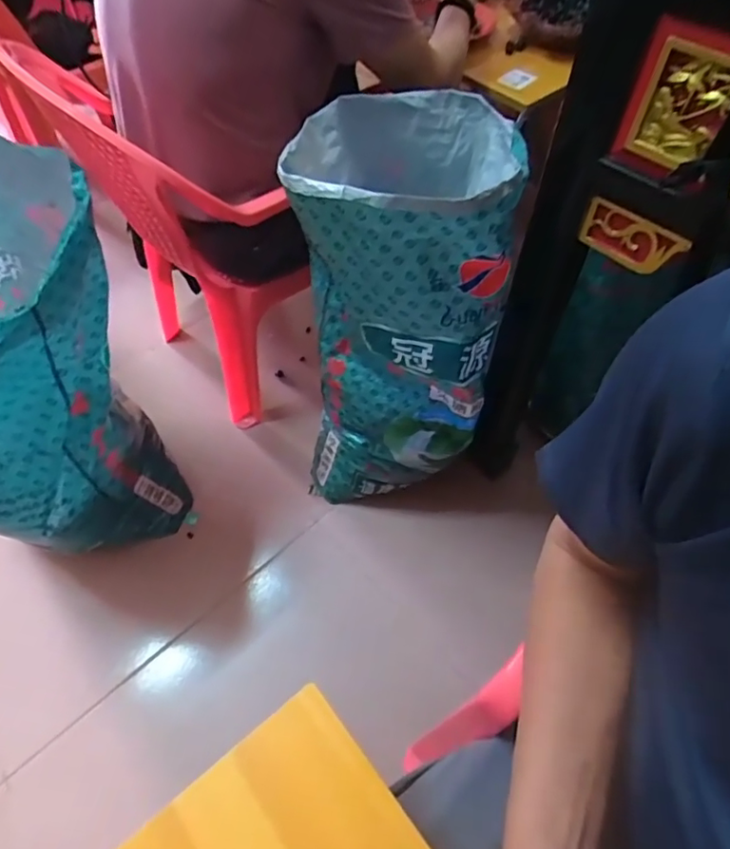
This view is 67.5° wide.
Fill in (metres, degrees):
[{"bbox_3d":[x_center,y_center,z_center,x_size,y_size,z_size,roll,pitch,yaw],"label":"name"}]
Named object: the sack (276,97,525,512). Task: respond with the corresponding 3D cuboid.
[{"bbox_3d":[0.052,-0.175,0.868,0.266,0.572,0.339,6,57,4],"label":"sack"}]

